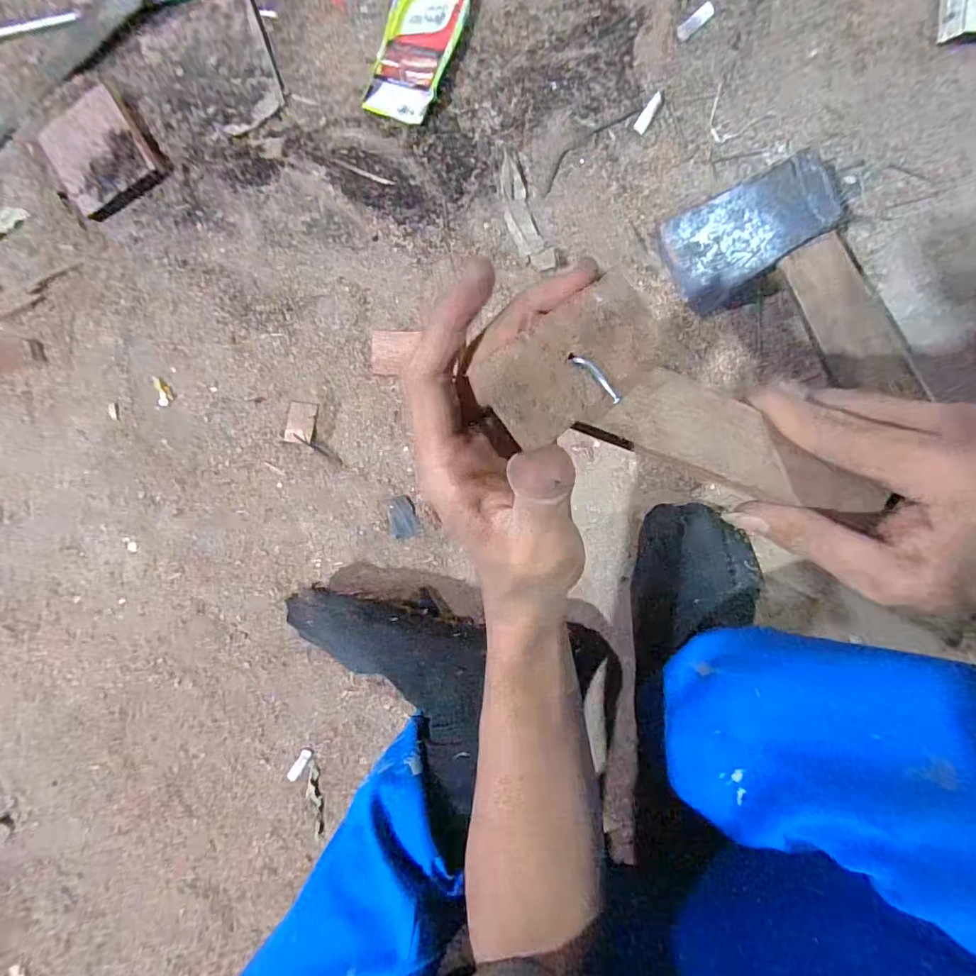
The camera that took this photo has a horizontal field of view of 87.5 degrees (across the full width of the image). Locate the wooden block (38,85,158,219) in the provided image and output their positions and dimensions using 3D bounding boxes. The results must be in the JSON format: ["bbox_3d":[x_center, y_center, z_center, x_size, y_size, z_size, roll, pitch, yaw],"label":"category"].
[{"bbox_3d":[-0.337,-0.287,0.438,0.080,0.018,0.081,-31,91,7],"label":"wooden block"}]

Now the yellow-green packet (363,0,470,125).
[{"bbox_3d":[-0.057,-0.351,0.405,0.061,0.016,0.104,20,97,4],"label":"yellow-green packet"}]

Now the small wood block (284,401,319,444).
[{"bbox_3d":[-0.163,-0.057,0.444,0.026,0.007,0.036,10,96,5],"label":"small wood block"}]

